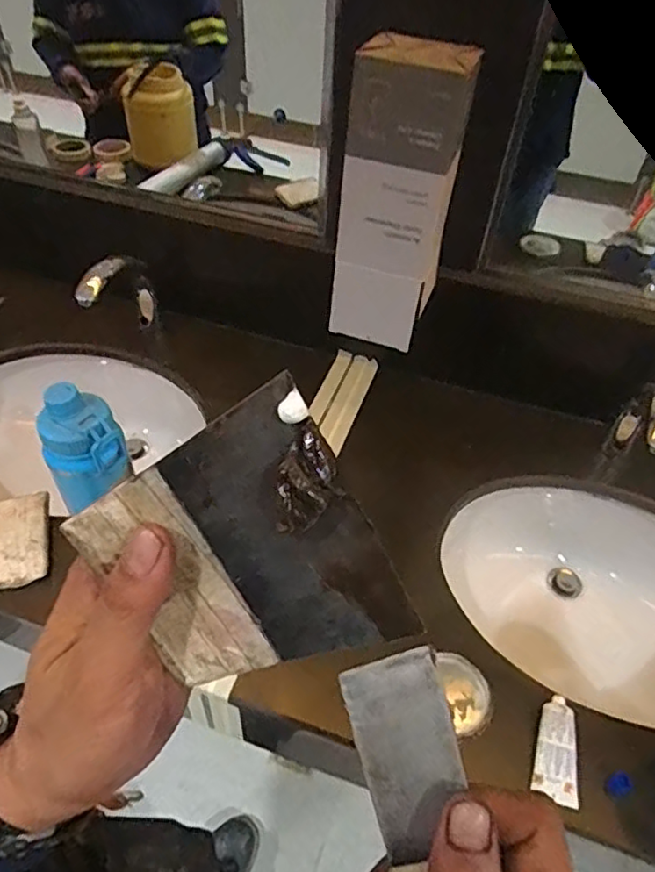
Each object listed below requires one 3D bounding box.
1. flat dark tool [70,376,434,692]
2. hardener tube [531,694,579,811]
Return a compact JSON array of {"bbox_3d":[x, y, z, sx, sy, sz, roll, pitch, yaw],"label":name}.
[{"bbox_3d":[-0.030,0.048,0.215,0.095,0.105,0.011,-26,20,11],"label":"flat dark tool"},{"bbox_3d":[0.237,0.324,0.625,0.042,0.010,0.100,10,62,5],"label":"hardener tube"}]

